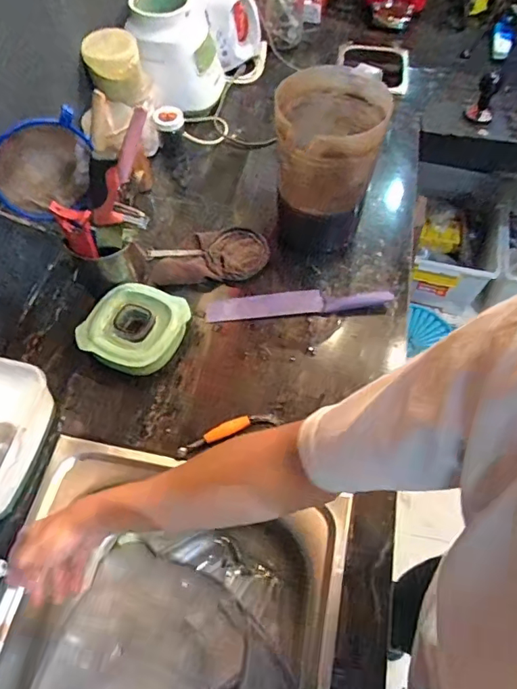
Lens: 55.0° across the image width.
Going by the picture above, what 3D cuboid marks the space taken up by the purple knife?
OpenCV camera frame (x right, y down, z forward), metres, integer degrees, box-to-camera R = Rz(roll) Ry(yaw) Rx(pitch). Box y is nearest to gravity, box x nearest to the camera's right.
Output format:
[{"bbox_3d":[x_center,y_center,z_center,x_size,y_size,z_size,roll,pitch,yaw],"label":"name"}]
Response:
[{"bbox_3d":[0.064,-0.067,0.783,0.286,0.018,0.039,-4,59,-2],"label":"purple knife"}]

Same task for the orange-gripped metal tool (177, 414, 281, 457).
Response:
[{"bbox_3d":[-0.042,0.119,0.684,0.144,0.013,0.024,-18,60,-11],"label":"orange-gripped metal tool"}]

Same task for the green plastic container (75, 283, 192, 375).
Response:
[{"bbox_3d":[-0.183,-0.023,0.749,0.137,0.041,0.136,19,60,11],"label":"green plastic container"}]

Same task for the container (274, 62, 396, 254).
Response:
[{"bbox_3d":[0.097,-0.265,0.780,0.159,0.248,0.163,8,59,5],"label":"container"}]

